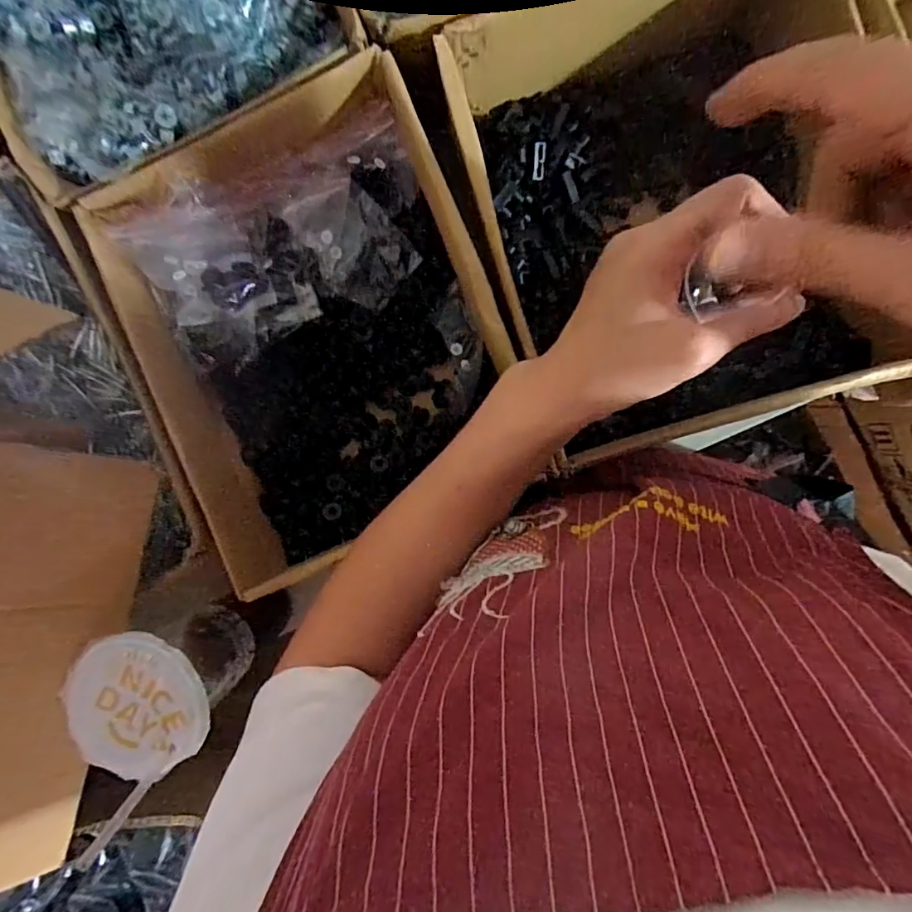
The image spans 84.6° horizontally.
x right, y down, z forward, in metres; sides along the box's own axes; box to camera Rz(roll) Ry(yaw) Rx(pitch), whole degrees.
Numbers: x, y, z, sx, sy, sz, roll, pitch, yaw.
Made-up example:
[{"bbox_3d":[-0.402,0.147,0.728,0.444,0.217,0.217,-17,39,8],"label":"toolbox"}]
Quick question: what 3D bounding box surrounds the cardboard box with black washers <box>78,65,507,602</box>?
[{"bbox_3d":[-0.099,-0.090,0.399,0.245,0.108,0.293,-23,92,7],"label":"cardboard box with black washers"}]

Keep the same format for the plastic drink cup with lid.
[{"bbox_3d":[-0.200,0.158,0.331,0.092,0.141,0.088,0,94,5],"label":"plastic drink cup with lid"}]

